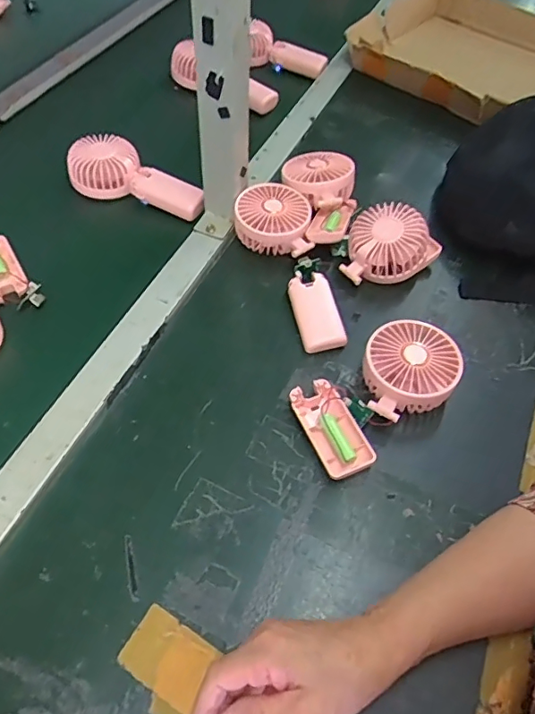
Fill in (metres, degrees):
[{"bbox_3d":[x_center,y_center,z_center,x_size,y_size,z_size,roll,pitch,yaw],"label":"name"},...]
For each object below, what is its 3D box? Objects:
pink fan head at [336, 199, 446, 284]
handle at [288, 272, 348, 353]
[{"bbox_3d":[0.133,-0.120,0.577,0.086,0.060,0.096,35,60,21],"label":"pink fan head"},{"bbox_3d":[0.052,-0.046,0.549,0.045,0.023,0.091,-9,55,-9],"label":"handle"}]

